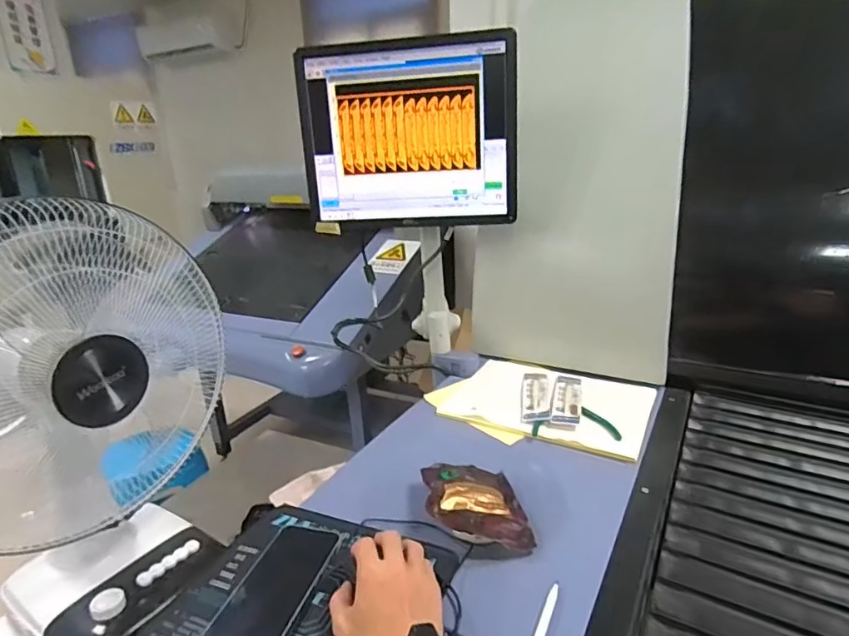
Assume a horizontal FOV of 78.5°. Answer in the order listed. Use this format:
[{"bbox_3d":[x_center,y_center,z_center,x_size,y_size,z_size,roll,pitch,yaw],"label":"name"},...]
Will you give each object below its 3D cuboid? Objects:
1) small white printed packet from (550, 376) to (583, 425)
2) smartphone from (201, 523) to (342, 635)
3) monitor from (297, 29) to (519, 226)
[{"bbox_3d":[0.239,0.131,0.864,0.044,0.016,0.173,4,19,17],"label":"small white printed packet"},{"bbox_3d":[-0.148,0.267,0.528,0.079,0.015,0.162,3,19,15],"label":"smartphone"},{"bbox_3d":[-0.028,-0.313,0.893,0.364,0.299,0.041,1,18,10],"label":"monitor"}]

